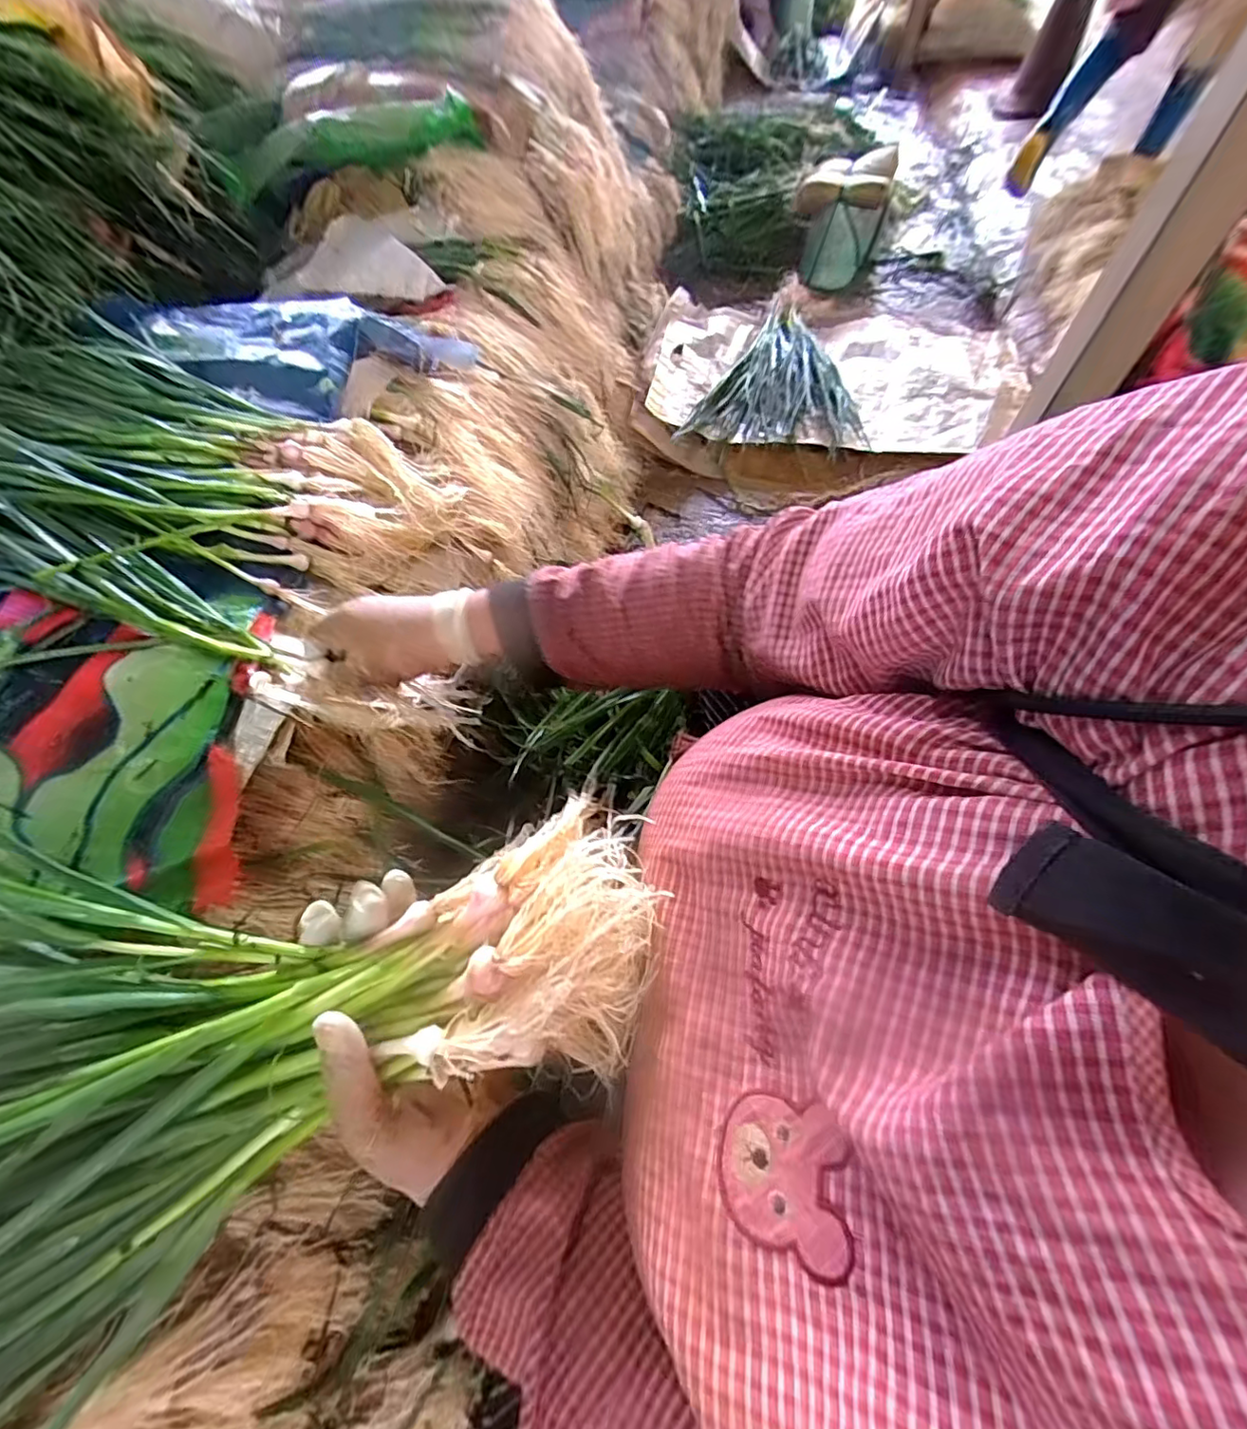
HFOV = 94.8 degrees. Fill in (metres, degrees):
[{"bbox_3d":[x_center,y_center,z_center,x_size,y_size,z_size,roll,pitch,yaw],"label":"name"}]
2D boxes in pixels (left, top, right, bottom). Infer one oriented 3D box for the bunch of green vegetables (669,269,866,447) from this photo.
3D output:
[{"bbox_3d":[0.356,-0.860,1.401,0.407,0.093,0.517,4,59,3],"label":"bunch of green vegetables"}]

